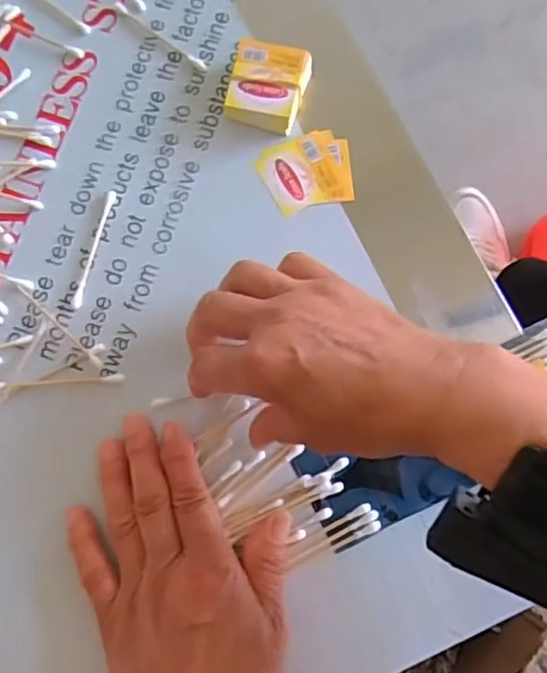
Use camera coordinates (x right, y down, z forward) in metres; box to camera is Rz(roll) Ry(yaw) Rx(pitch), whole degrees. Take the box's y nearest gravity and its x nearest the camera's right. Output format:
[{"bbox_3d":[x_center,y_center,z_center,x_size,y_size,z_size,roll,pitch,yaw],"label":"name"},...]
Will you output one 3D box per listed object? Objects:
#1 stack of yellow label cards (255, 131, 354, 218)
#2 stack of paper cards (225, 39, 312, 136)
[{"bbox_3d":[0.020,-0.097,0.375,0.051,0.004,0.045,-19,79,-2],"label":"stack of yellow label cards"},{"bbox_3d":[-0.003,-0.146,0.375,0.043,0.020,0.047,11,80,3],"label":"stack of paper cards"}]

